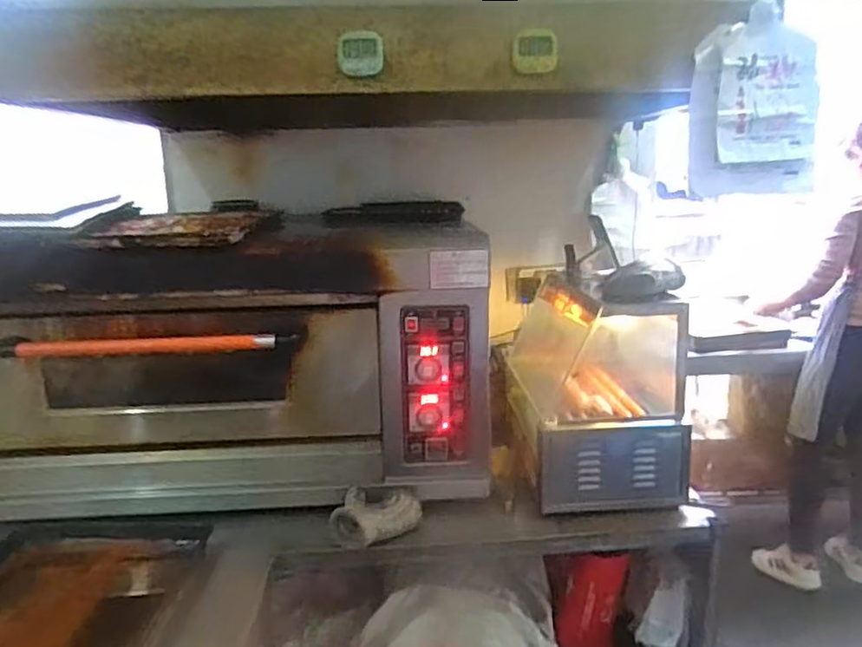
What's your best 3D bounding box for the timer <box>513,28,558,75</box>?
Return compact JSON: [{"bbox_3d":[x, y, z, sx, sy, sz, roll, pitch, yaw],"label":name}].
[{"bbox_3d":[0.192,-0.498,1.182,0.077,0.074,0.023,1,13,8],"label":"timer"}]

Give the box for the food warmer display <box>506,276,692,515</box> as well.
[{"bbox_3d":[0.418,0.150,1.621,0.372,0.449,0.510,-1,13,-1],"label":"food warmer display"}]

